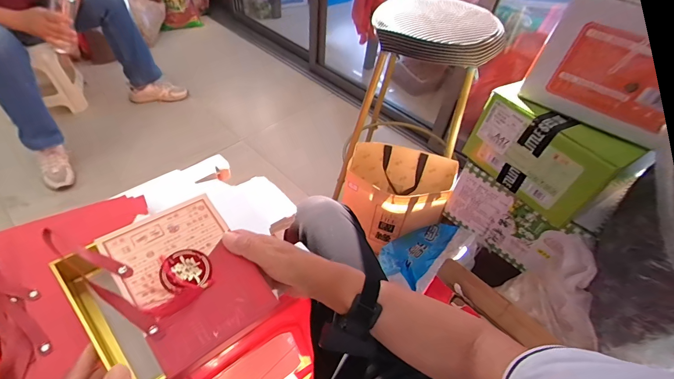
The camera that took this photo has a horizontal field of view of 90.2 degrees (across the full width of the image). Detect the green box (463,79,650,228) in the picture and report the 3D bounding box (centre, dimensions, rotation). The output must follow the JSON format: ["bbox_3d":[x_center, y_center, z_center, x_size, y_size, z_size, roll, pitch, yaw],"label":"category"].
[{"bbox_3d":[0.388,-0.074,0.649,0.103,0.171,0.250,-24,55,-24],"label":"green box"}]

